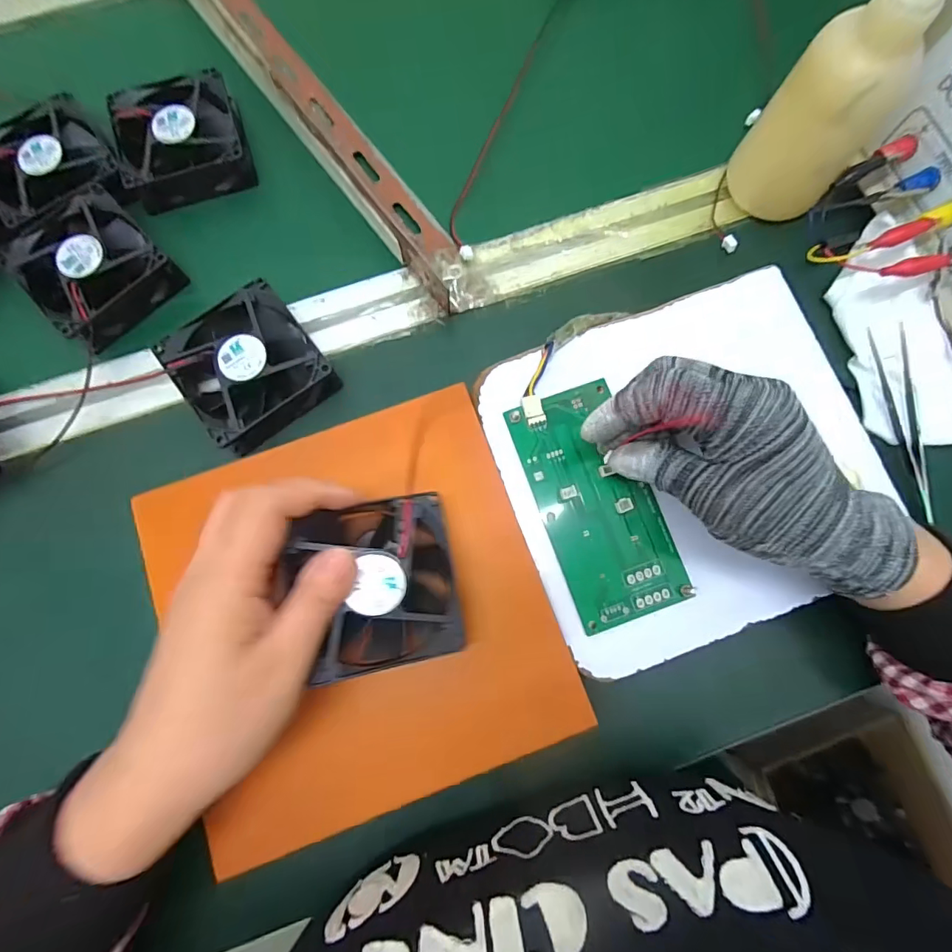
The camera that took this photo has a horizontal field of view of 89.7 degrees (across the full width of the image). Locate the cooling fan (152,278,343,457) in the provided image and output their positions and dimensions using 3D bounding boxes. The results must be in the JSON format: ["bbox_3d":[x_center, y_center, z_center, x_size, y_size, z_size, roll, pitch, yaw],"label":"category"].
[{"bbox_3d":[-0.139,-0.068,0.295,0.078,0.026,0.081,-36,79,-6],"label":"cooling fan"}]

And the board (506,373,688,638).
[{"bbox_3d":[0.067,0.014,0.273,0.065,0.007,0.134,-24,81,-3],"label":"board"}]

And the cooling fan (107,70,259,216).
[{"bbox_3d":[-0.203,-0.235,0.335,0.078,0.033,0.079,-19,78,-2],"label":"cooling fan"}]

